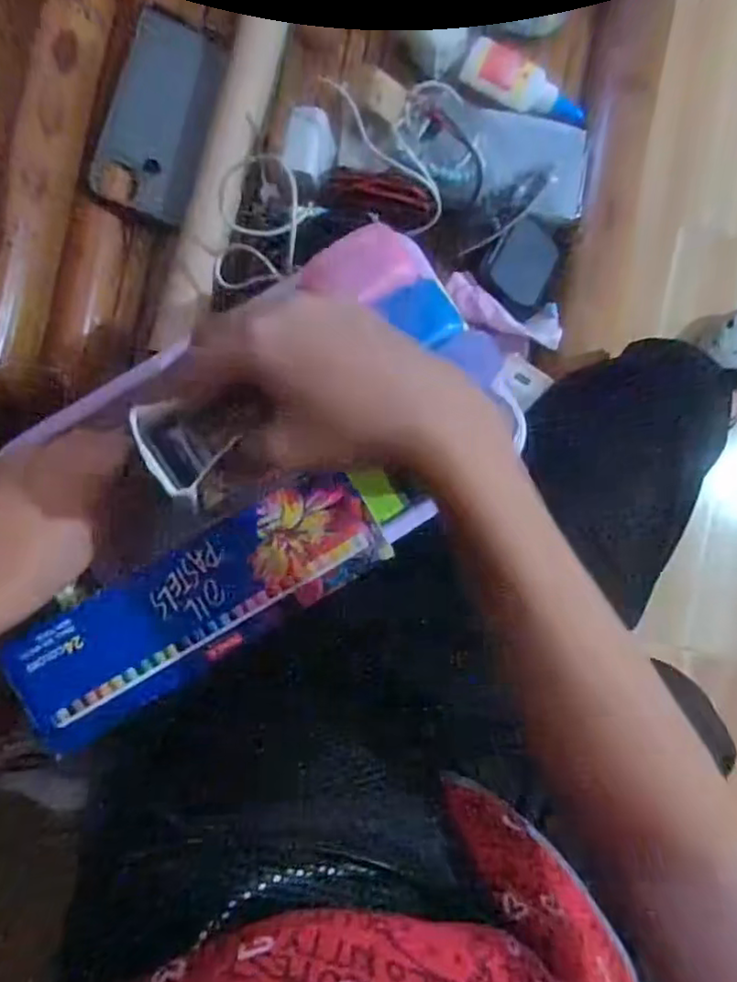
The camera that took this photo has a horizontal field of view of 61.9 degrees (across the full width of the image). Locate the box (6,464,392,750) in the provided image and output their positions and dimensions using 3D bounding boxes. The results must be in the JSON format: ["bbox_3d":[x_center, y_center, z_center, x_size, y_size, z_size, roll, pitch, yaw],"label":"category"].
[{"bbox_3d":[-0.092,0.061,0.341,0.208,0.011,0.065,-30,82,-7],"label":"box"}]

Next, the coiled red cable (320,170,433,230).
[{"bbox_3d":[0.008,-0.220,0.457,0.084,0.017,0.028,22,84,-2],"label":"coiled red cable"}]

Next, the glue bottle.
[{"bbox_3d":[0.129,-0.330,0.504,0.103,0.022,0.038,29,84,-1],"label":"glue bottle"}]

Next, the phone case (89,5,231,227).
[{"bbox_3d":[-0.167,-0.301,0.496,0.073,0.012,0.174,16,77,-21],"label":"phone case"}]

